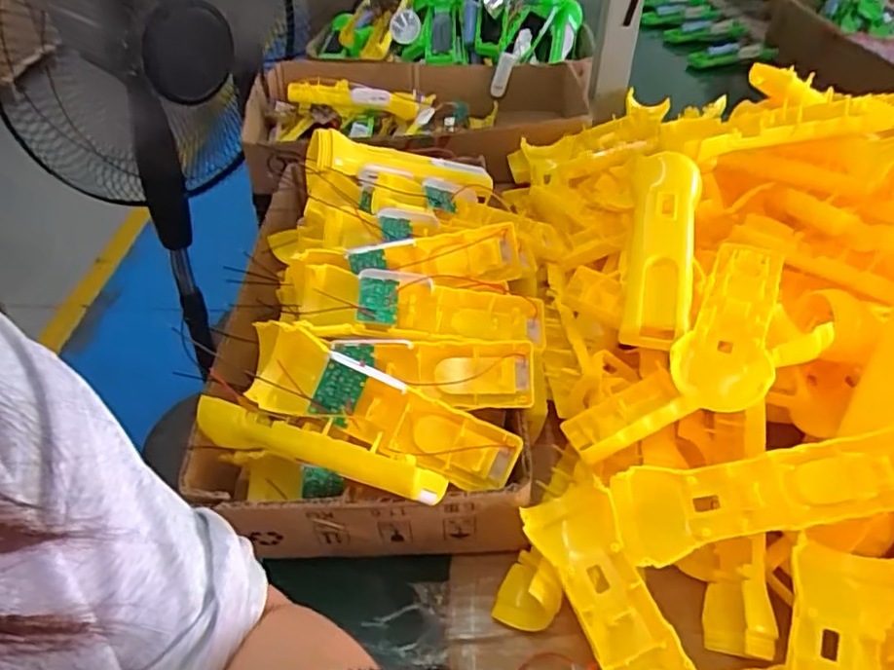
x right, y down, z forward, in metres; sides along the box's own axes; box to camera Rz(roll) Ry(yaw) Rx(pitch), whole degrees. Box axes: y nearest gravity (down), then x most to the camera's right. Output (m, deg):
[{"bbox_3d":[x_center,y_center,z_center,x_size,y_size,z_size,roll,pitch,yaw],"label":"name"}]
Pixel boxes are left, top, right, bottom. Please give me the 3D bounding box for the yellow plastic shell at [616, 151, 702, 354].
[{"bbox_3d":[0.144,-0.061,0.427,0.043,0.020,0.161,11,58,10],"label":"yellow plastic shell"}]

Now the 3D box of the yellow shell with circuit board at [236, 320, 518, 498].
[{"bbox_3d":[-0.038,0.049,0.386,0.167,0.051,0.037,25,43,-2],"label":"yellow shell with circuit board"}]

